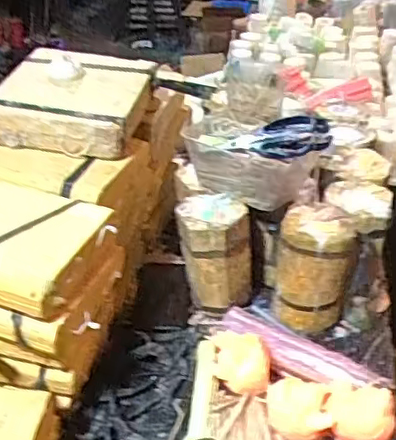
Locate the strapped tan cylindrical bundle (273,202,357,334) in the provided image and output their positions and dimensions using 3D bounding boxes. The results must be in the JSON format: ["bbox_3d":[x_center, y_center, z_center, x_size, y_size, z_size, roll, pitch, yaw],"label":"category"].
[{"bbox_3d":[0.155,0.063,0.810,0.097,0.148,0.086,10,34,13],"label":"strapped tan cylindrical bundle"}]

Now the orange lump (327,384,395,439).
[{"bbox_3d":[0.179,0.218,0.677,0.072,0.059,0.065,7,33,8],"label":"orange lump"}]

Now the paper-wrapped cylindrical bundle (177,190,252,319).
[{"bbox_3d":[0.023,0.046,0.831,0.104,0.144,0.081,2,33,0],"label":"paper-wrapped cylindrical bundle"}]

